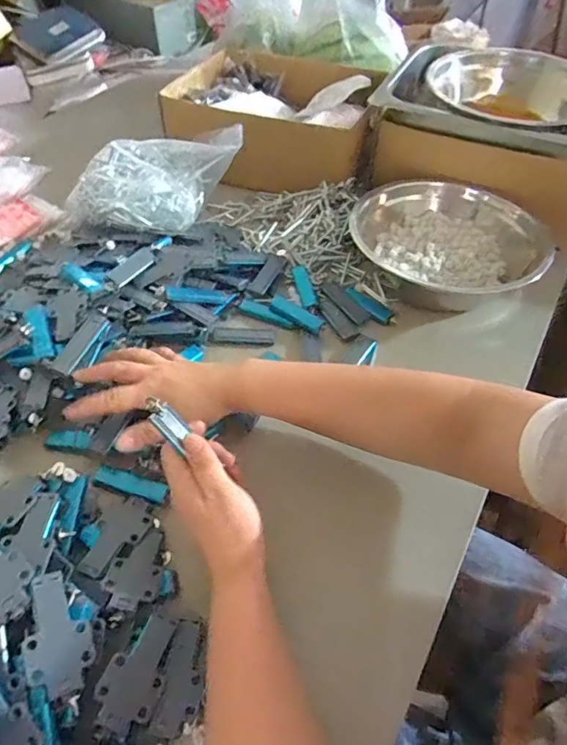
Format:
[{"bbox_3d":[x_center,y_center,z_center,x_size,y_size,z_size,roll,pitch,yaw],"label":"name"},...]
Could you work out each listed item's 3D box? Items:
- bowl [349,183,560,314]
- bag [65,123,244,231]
[{"bbox_3d":[0.215,-0.177,0.671,0.248,0.064,0.255,2,50,-2],"label":"bowl"},{"bbox_3d":[-0.188,-0.272,0.714,0.259,0.099,0.124,-5,50,-8],"label":"bag"}]

